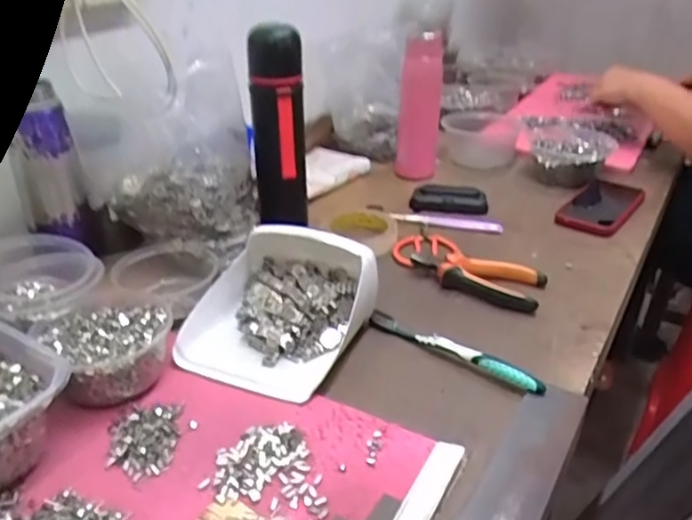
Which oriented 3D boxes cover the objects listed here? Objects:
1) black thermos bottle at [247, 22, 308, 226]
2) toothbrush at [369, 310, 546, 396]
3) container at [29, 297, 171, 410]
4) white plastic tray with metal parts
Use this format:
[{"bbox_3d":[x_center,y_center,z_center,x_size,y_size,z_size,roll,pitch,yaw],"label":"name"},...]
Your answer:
[{"bbox_3d":[-0.082,-0.154,0.768,0.063,0.241,0.055,-2,31,-4],"label":"black thermos bottle"},{"bbox_3d":[0.101,0.084,0.600,0.183,0.023,0.011,20,35,32],"label":"toothbrush"},{"bbox_3d":[-0.211,0.073,0.554,0.104,0.058,0.111,0,29,0],"label":"container"},{"bbox_3d":[-0.064,0.037,0.605,0.159,0.078,0.172,14,34,20],"label":"white plastic tray with metal parts"}]

